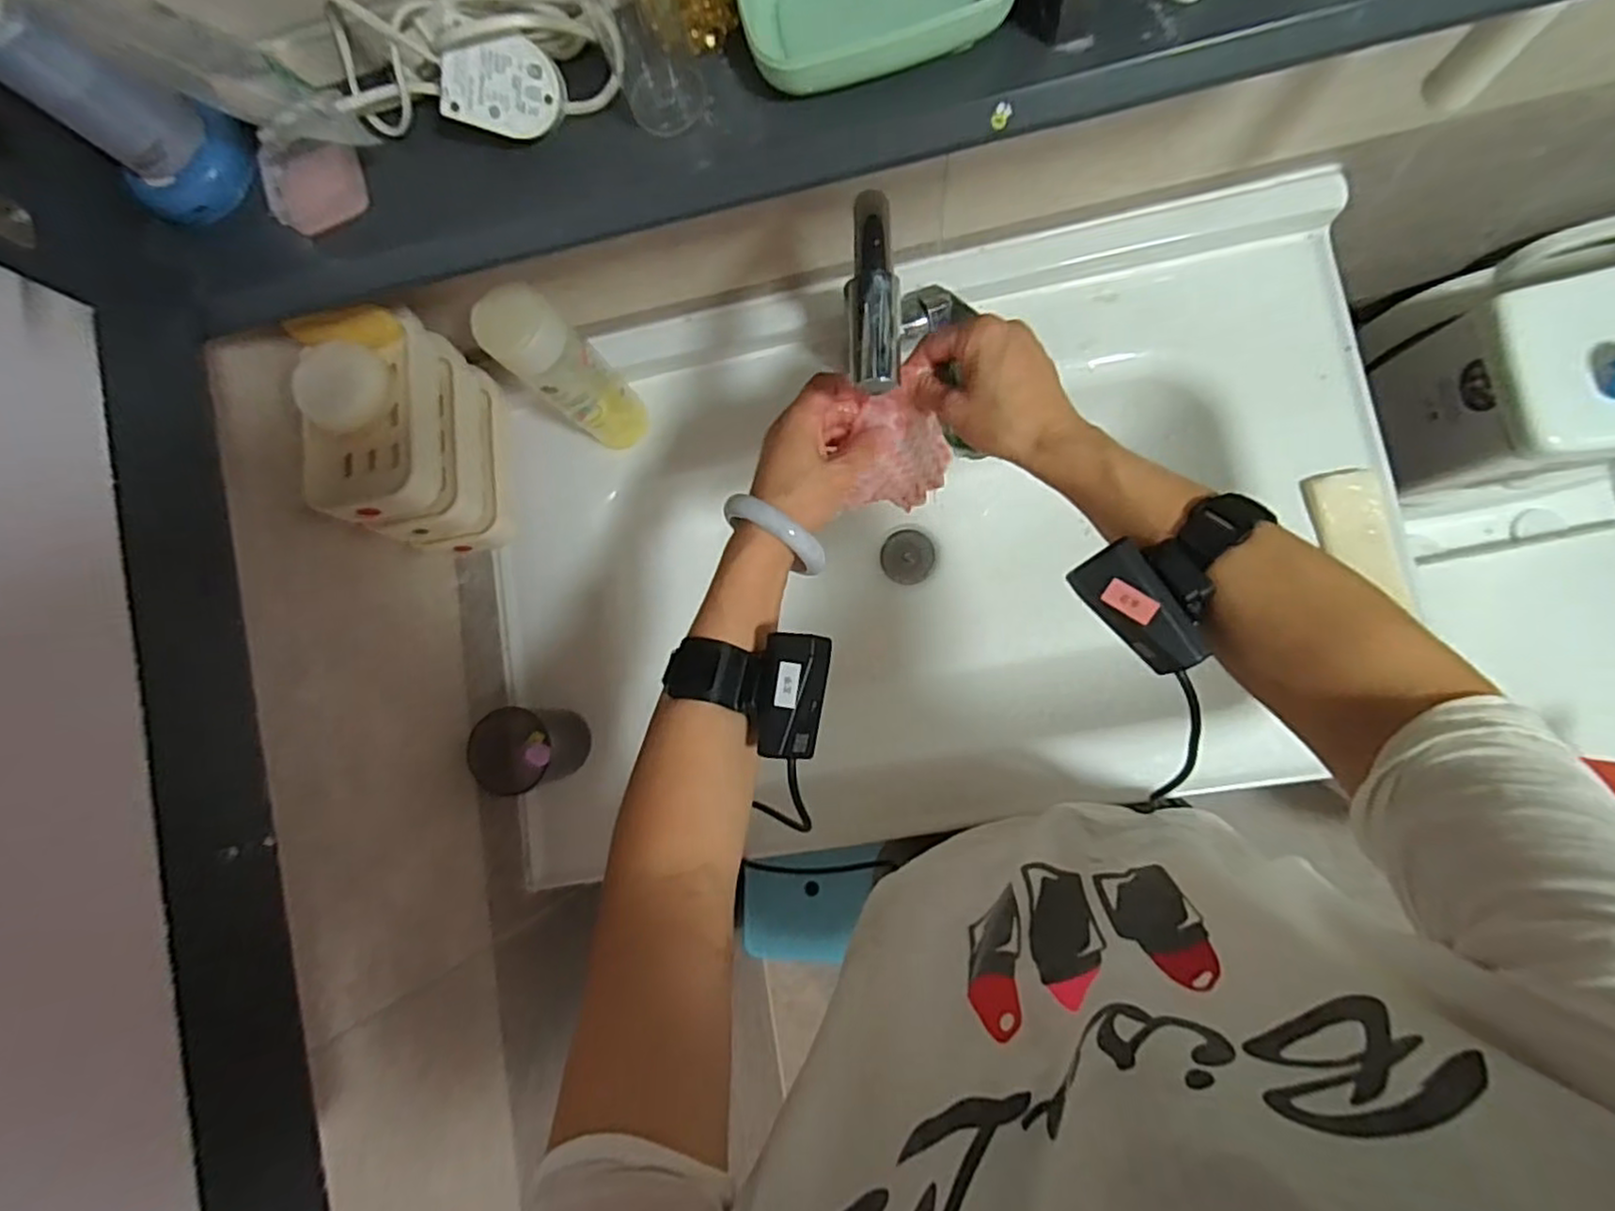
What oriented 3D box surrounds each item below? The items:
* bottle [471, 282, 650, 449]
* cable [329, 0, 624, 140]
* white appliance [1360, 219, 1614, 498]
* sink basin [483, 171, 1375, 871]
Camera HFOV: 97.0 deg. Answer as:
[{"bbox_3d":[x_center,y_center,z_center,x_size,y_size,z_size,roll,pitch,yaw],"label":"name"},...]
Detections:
[{"bbox_3d":[-0.197,-0.190,0.604,0.048,0.203,0.058,41,91,10],"label":"bottle"},{"bbox_3d":[-0.166,-0.263,0.349,0.151,0.041,0.061,-1,84,8],"label":"cable"},{"bbox_3d":[0.794,-0.225,0.669,0.351,0.182,0.177,-4,84,8],"label":"white appliance"},{"bbox_3d":[0.109,-0.034,0.712,0.774,0.188,0.521,-9,83,7],"label":"sink basin"}]

